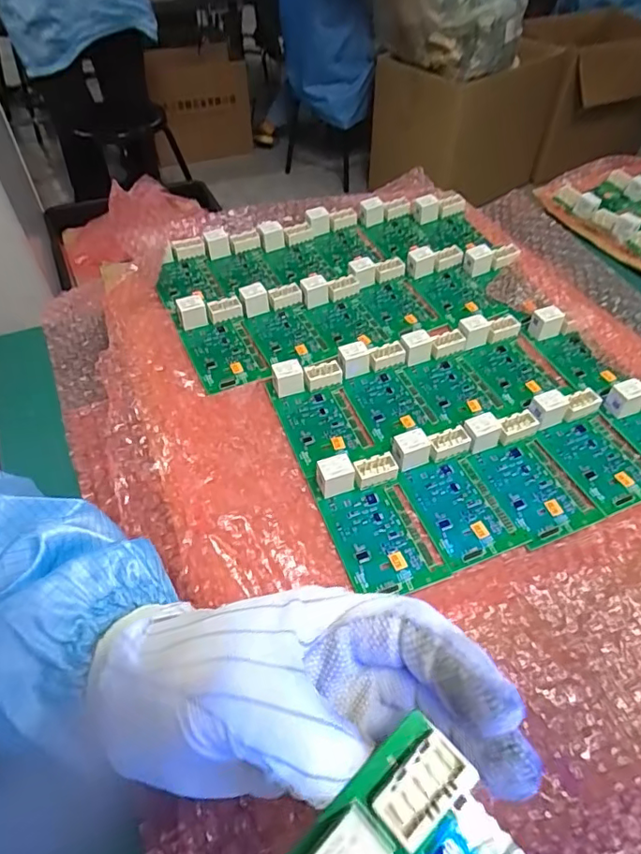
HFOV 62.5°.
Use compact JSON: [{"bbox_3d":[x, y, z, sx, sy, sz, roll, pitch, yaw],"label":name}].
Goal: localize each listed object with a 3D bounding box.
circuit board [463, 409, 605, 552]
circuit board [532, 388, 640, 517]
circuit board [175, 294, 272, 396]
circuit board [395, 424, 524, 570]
[{"bbox_3d":[0.148,0.030,0.366,0.061,0.023,0.092,-15,51,-12],"label":"circuit board"},{"bbox_3d":[0.201,0.012,0.380,0.059,0.021,0.092,-15,52,-12],"label":"circuit board"},{"bbox_3d":[-0.083,-0.073,0.445,0.056,0.030,0.094,-19,52,-15],"label":"circuit board"},{"bbox_3d":[0.092,0.042,0.354,0.055,0.024,0.092,-16,52,-13],"label":"circuit board"}]

